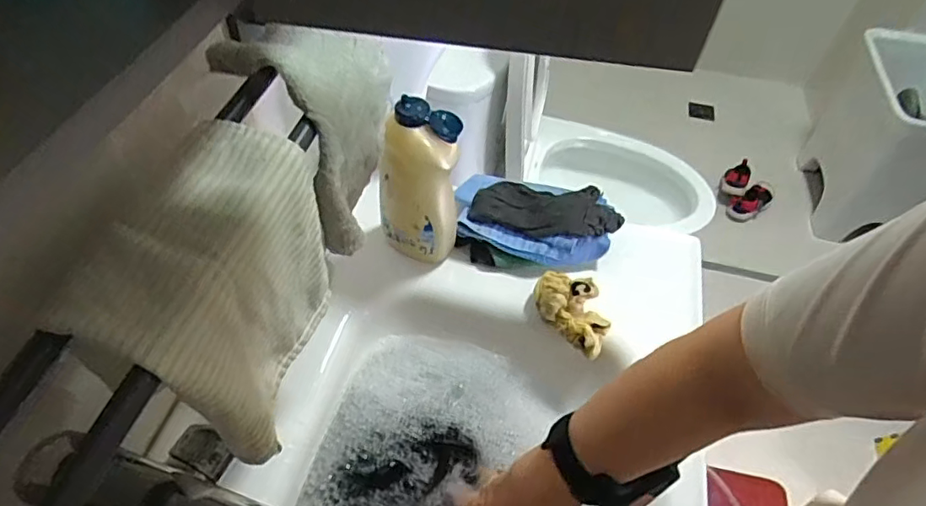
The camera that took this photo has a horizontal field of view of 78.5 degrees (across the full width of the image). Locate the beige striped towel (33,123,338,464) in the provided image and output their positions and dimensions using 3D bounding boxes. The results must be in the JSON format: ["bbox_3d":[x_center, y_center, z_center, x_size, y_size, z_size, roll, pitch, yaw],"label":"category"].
[{"bbox_3d":[-0.152,0.024,0.361,0.087,0.132,0.161,9,51,2],"label":"beige striped towel"}]

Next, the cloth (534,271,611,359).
[{"bbox_3d":[0.118,0.058,0.594,0.054,0.040,0.091,-35,62,-28],"label":"cloth"}]

